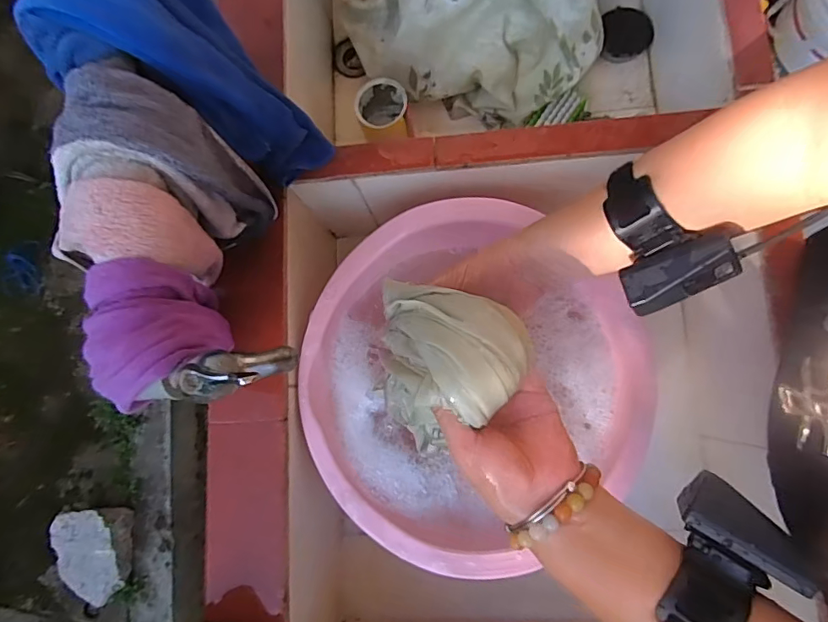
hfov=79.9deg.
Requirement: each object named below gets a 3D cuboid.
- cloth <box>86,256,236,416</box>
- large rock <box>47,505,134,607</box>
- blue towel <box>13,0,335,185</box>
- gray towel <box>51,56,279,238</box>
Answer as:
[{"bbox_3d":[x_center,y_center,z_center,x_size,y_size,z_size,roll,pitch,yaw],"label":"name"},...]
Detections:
[{"bbox_3d":[-0.176,0.020,0.356,0.063,0.107,0.087,-28,79,1],"label":"cloth"},{"bbox_3d":[-0.814,0.608,1.229,0.176,0.092,0.220,-4,81,5],"label":"large rock"},{"bbox_3d":[-0.178,-0.197,0.425,0.085,0.257,0.103,-9,78,22],"label":"blue towel"},{"bbox_3d":[-0.188,-0.109,0.389,0.086,0.168,0.082,10,82,7],"label":"gray towel"}]

